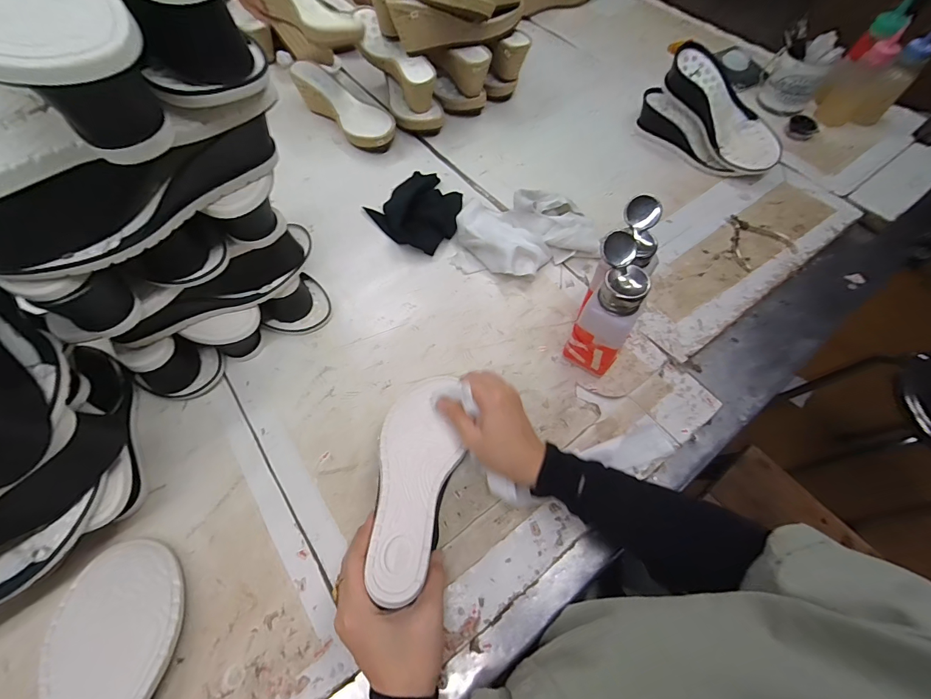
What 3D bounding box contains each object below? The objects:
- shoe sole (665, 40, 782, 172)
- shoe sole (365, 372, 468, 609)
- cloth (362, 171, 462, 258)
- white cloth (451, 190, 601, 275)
[{"bbox_3d":[0.398,-0.367,0.605,0.077,0.060,0.218,-38,90,-19],"label":"shoe sole"},{"bbox_3d":[-0.044,0.107,0.368,0.073,0.016,0.220,5,46,0],"label":"shoe sole"},{"bbox_3d":[-0.065,-0.209,0.578,0.131,0.033,0.138,-39,69,-19],"label":"cloth"},{"bbox_3d":[0.078,-0.158,0.538,0.188,0.041,0.126,-10,63,-6],"label":"white cloth"}]

